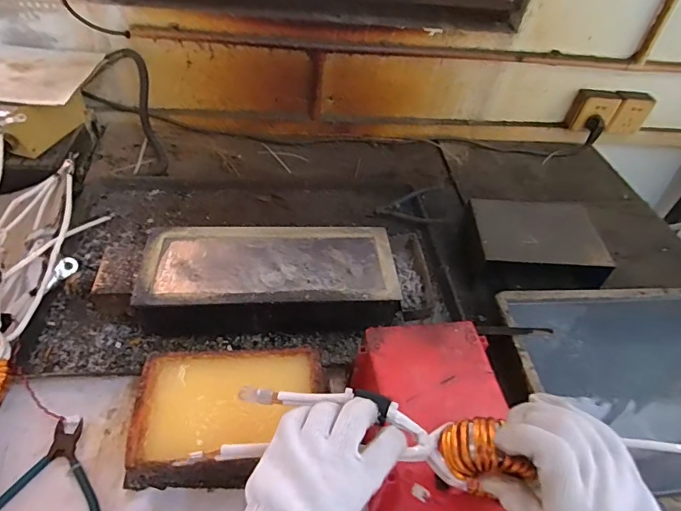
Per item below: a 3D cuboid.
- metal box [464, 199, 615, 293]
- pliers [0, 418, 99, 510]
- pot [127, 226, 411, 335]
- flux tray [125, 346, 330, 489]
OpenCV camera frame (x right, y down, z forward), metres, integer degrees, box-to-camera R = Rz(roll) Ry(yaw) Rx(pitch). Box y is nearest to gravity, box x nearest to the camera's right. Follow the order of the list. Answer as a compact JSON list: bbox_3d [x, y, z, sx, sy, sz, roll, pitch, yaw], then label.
[{"bbox_3d":[0.319,-0.012,0.755,0.203,0.098,0.159,4,46,-4],"label":"metal box"},{"bbox_3d":[-0.304,0.239,0.472,0.124,0.007,0.133,0,46,-8],"label":"pliers"},{"bbox_3d":[-0.096,0.039,0.641,0.339,0.088,0.160,1,46,-7],"label":"pot"},{"bbox_3d":[-0.124,0.181,0.513,0.196,0.069,0.145,4,46,-3],"label":"flux tray"}]

